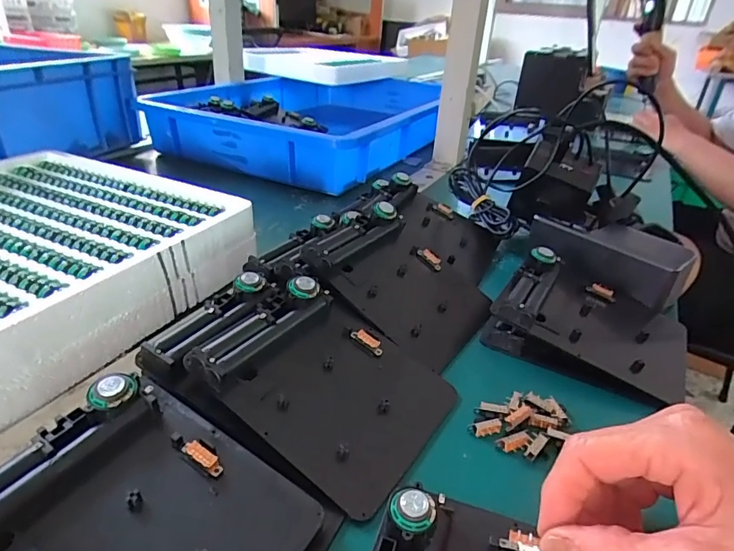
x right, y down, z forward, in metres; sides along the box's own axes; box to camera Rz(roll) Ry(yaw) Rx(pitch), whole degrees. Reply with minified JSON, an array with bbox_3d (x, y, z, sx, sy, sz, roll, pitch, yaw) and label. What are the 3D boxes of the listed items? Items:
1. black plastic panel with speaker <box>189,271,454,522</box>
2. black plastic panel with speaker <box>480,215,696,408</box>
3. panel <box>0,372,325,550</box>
[{"bbox_3d":[-0.020,0.059,0.276,0.133,0.021,0.112,36,41,14],"label":"black plastic panel with speaker"},{"bbox_3d":[0.187,0.010,0.374,0.135,0.046,0.188,18,33,23],"label":"black plastic panel with speaker"},{"bbox_3d":[-0.097,0.107,0.198,0.129,0.023,0.111,31,40,18],"label":"panel"}]

